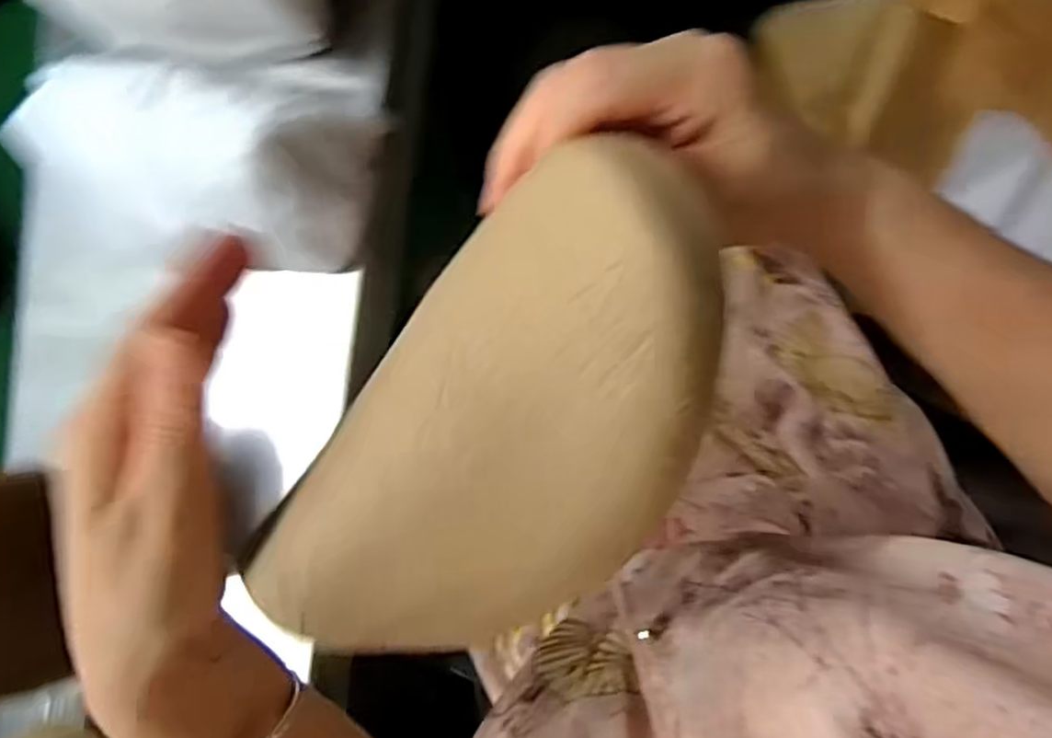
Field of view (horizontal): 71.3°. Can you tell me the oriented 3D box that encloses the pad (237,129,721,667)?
[{"bbox_3d":[-0.001,0.021,0.232,0.101,0.033,0.179,34,98,6],"label":"pad"}]

